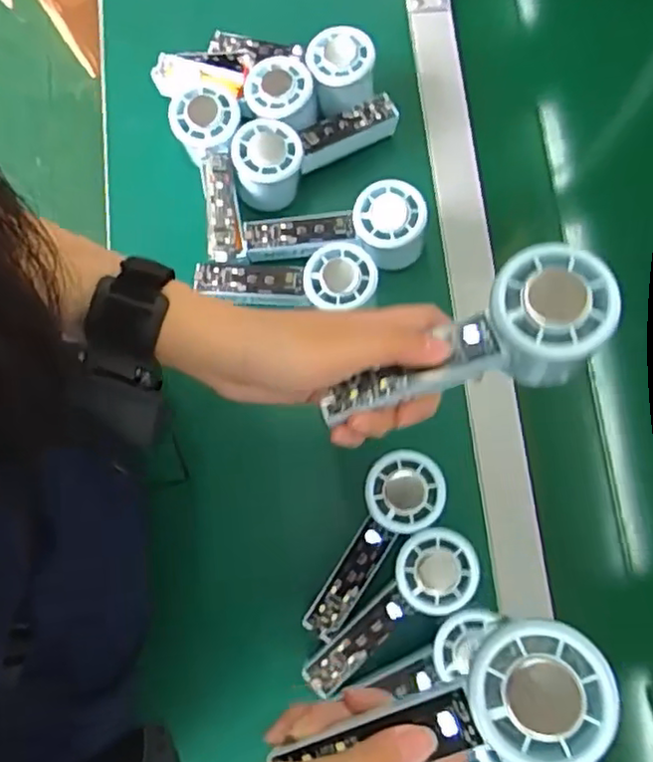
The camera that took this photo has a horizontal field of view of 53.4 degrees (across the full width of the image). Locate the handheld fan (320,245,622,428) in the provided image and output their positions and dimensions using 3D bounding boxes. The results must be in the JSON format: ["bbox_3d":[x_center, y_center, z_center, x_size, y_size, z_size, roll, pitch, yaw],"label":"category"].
[{"bbox_3d":[0.071,-0.014,0.321,0.144,0.029,0.058,-26,78,13],"label":"handheld fan"}]

